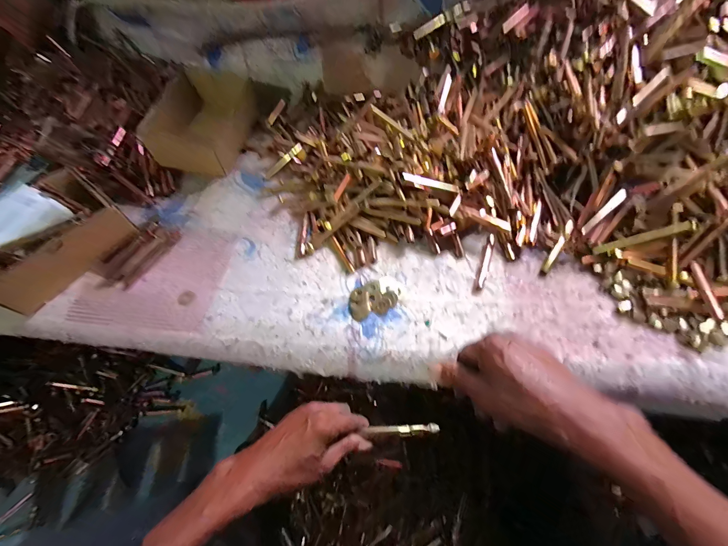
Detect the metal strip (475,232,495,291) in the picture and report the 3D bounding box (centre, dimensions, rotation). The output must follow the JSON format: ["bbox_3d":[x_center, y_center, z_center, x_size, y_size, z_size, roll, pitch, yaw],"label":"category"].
[{"bbox_3d":[0.168,-0.016,0.439,0.012,0.010,0.088,16,60,15],"label":"metal strip"}]

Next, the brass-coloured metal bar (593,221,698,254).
[{"bbox_3d":[0.345,-0.043,0.398,0.102,0.007,0.013,-18,53,24],"label":"brass-coloured metal bar"}]

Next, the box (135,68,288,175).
[{"bbox_3d":[-0.291,-0.312,0.618,0.150,0.101,0.270,15,60,14],"label":"box"}]

